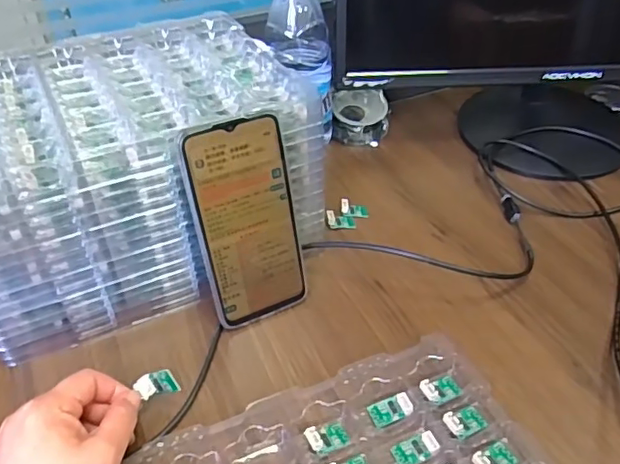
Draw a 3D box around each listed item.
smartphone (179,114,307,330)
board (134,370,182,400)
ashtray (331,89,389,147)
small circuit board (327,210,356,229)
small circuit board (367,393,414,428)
[{"bbox_3d":[-0.045,-0.004,0.426,0.077,0.162,0.005,-19,28,-20],"label":"smartphone"},{"bbox_3d":[-0.105,0.104,0.386,0.028,0.005,0.017,-15,80,-6],"label":"board"},{"bbox_3d":[0.060,-0.134,0.661,0.067,0.047,0.056,-1,41,1],"label":"ashtray"},{"bbox_3d":[0.030,-0.012,0.546,0.028,0.010,0.015,5,41,8],"label":"small circuit board"},{"bbox_3d":[0.056,0.123,0.388,0.028,0.007,0.020,-12,42,-12],"label":"small circuit board"}]

